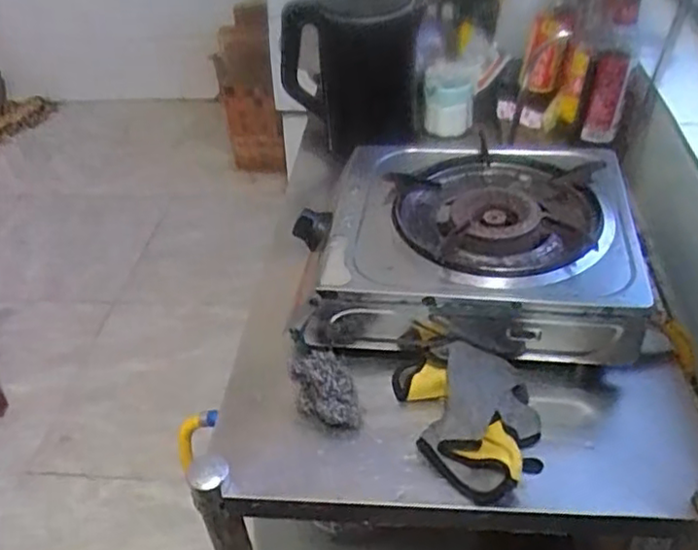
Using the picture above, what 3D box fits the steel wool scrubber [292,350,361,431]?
[{"bbox_3d":[-0.025,0.112,0.678,0.061,0.047,0.094,-9,40,-6],"label":"steel wool scrubber"}]

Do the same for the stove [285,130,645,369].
[{"bbox_3d":[0.130,-0.044,0.771,0.360,0.096,0.285,3,41,9],"label":"stove"}]

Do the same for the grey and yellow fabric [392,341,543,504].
[{"bbox_3d":[0.119,0.129,0.641,0.113,0.049,0.169,-12,41,-9],"label":"grey and yellow fabric"}]

